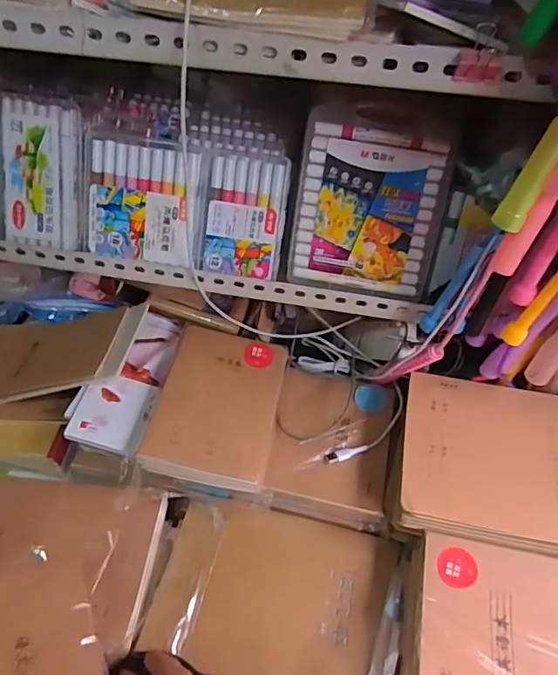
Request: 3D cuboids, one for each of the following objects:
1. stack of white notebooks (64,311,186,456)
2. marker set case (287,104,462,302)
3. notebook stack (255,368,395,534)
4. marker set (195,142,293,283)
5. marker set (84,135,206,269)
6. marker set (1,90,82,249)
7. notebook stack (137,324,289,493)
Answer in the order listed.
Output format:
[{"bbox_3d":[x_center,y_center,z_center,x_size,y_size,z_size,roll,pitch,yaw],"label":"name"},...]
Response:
[{"bbox_3d":[-0.198,0.050,0.682,0.096,0.026,0.224,11,48,4],"label":"stack of white notebooks"},{"bbox_3d":[0.105,-0.153,0.591,0.165,0.203,0.036,10,23,4],"label":"marker set case"},{"bbox_3d":[0.066,0.143,0.668,0.149,0.050,0.202,11,48,4],"label":"notebook stack"},{"bbox_3d":[-0.039,-0.149,0.612,0.094,0.150,0.027,9,8,3],"label":"marker set"},{"bbox_3d":[-0.165,-0.164,0.615,0.147,0.139,0.027,7,12,1],"label":"marker set"},{"bbox_3d":[-0.284,-0.196,0.611,0.088,0.168,0.017,8,19,-4],"label":"marker set"},{"bbox_3d":[-0.075,0.082,0.654,0.146,0.032,0.214,9,47,2],"label":"notebook stack"}]

